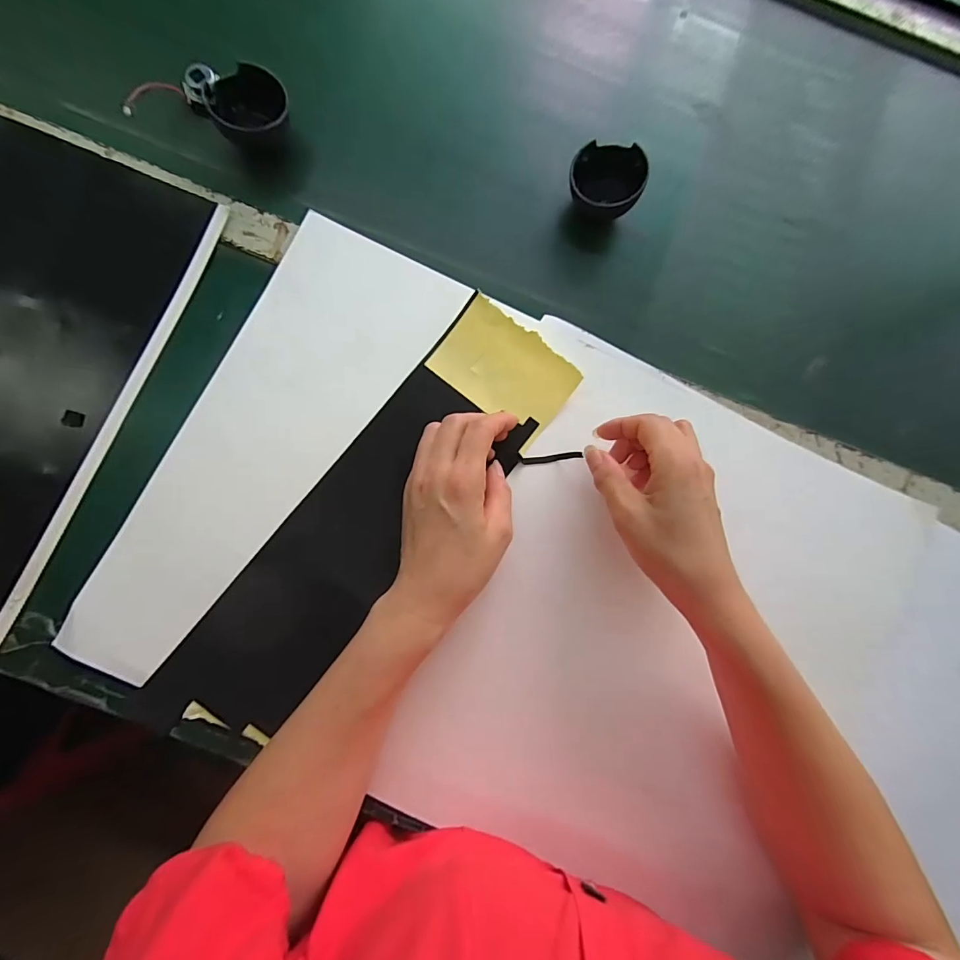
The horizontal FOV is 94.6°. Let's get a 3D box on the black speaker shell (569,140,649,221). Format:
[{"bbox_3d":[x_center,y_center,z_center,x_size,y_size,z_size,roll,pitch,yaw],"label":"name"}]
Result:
[{"bbox_3d":[0.103,-0.246,0.369,0.059,0.039,0.053,24,81,-1],"label":"black speaker shell"}]

